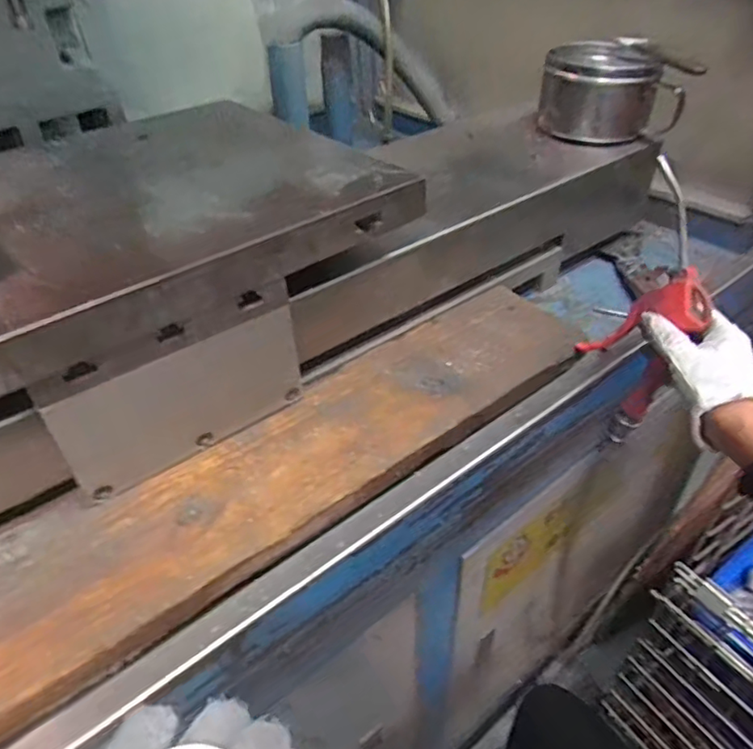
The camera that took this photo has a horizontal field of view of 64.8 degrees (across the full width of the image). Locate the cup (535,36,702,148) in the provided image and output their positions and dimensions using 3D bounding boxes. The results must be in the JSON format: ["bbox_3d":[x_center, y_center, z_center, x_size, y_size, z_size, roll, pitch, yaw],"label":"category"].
[{"bbox_3d":[0.284,-0.349,0.723,0.159,0.090,0.166,-1,41,1],"label":"cup"}]

